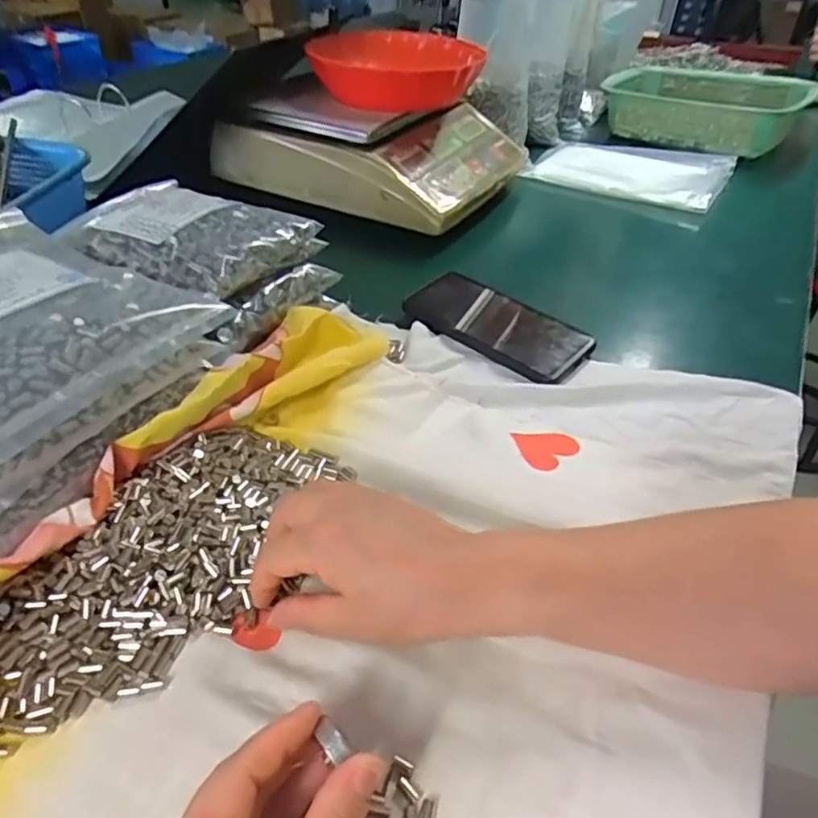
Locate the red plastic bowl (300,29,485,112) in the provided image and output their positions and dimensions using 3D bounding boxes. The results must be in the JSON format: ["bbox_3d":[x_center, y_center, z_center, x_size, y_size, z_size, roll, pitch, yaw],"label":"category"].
[{"bbox_3d":[-0.014,-0.408,0.745,0.194,0.058,0.166,6,41,3],"label":"red plastic bowl"}]

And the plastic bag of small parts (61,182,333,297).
[{"bbox_3d":[-0.174,-0.139,0.492,0.175,0.038,0.144,13,42,11],"label":"plastic bag of small parts"}]

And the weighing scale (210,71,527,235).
[{"bbox_3d":[-0.041,-0.351,0.796,0.330,0.093,0.276,20,44,19],"label":"weighing scale"}]

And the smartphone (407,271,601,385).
[{"bbox_3d":[0.078,-0.077,0.544,0.163,0.011,0.077,30,47,27],"label":"smartphone"}]

